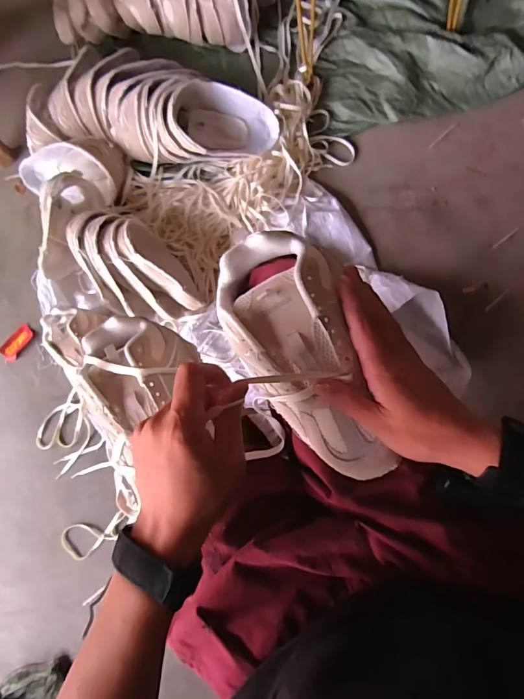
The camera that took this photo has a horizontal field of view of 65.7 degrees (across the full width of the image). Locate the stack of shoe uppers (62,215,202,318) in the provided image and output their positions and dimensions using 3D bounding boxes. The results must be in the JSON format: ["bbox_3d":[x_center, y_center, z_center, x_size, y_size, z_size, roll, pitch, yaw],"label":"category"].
[{"bbox_3d":[-0.291,-0.173,0.870,0.174,0.125,0.278,-46,79,3],"label":"stack of shoe uppers"}]

